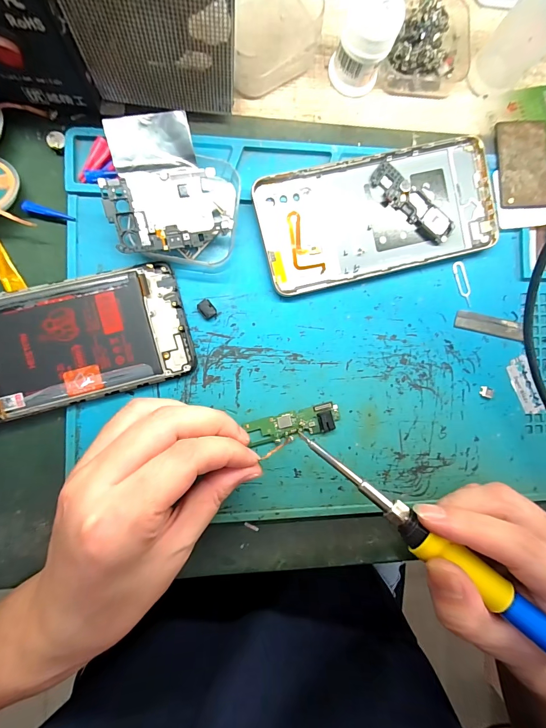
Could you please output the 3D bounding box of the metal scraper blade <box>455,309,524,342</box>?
[{"bbox_3d":[0.155,-0.028,0.229,0.052,0.004,0.013,11,94,-5],"label":"metal scraper blade"}]

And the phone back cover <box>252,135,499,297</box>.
[{"bbox_3d":[0.072,-0.100,0.216,0.159,0.013,0.075,-15,92,-6],"label":"phone back cover"}]

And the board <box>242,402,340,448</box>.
[{"bbox_3d":[0.014,0.040,0.212,0.062,0.004,0.018,-11,91,-6],"label":"board"}]

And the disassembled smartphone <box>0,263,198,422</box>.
[{"bbox_3d":[-0.130,-0.010,0.194,0.155,0.011,0.071,-15,92,-6],"label":"disassembled smartphone"}]

